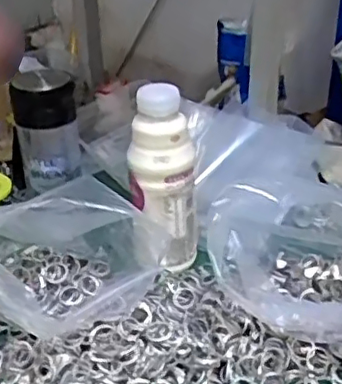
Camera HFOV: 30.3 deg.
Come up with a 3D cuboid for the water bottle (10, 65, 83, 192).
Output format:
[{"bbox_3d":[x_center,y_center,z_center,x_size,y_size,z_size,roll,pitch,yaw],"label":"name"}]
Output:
[{"bbox_3d":[-0.138,-0.067,0.697,0.069,0.130,0.067,-3,30,-7],"label":"water bottle"}]

